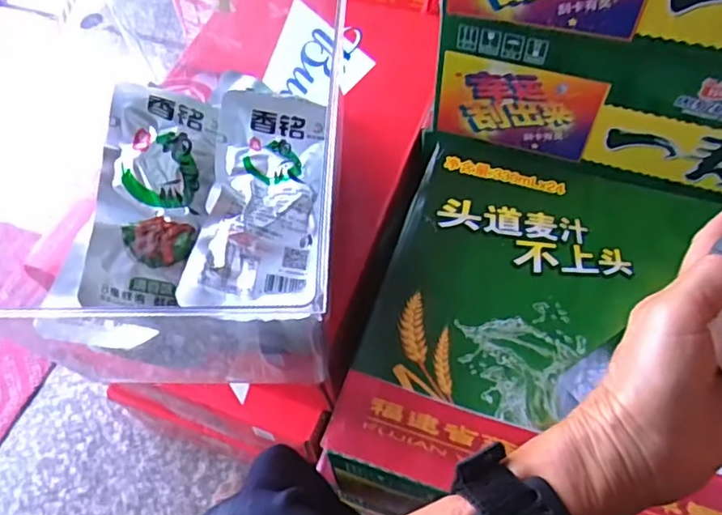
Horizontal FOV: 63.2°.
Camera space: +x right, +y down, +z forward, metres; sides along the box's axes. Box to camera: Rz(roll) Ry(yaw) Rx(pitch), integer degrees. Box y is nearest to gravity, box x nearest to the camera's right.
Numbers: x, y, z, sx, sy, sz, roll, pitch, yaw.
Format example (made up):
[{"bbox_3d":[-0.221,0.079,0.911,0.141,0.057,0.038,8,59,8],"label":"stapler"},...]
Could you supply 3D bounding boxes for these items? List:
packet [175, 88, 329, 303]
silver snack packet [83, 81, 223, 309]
[{"bbox_3d":[-0.064,-0.042,0.396,0.081,0.020,0.171,9,58,-13],"label":"packet"},{"bbox_3d":[-0.131,-0.044,0.379,0.069,0.018,0.163,13,59,-30],"label":"silver snack packet"}]

